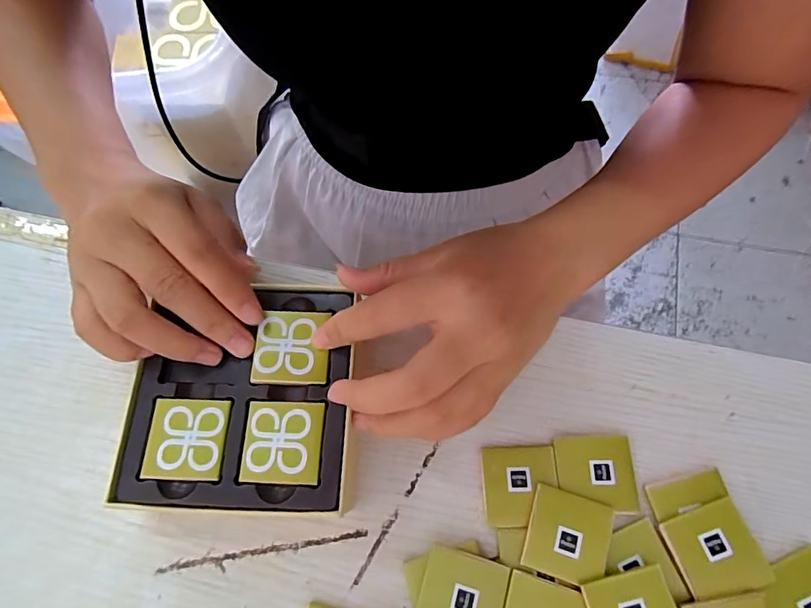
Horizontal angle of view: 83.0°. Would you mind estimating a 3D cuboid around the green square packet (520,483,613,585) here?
[{"bbox_3d":[0.074,0.106,0.210,0.035,0.005,0.036,15,71,9],"label":"green square packet"}]

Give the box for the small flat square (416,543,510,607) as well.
[{"bbox_3d":[0.025,0.131,0.203,0.036,0.004,0.036,14,71,8],"label":"small flat square"}]

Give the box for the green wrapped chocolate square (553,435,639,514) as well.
[{"bbox_3d":[0.092,0.081,0.221,0.036,0.004,0.034,0,67,3],"label":"green wrapped chocolate square"}]

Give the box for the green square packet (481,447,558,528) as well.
[{"bbox_3d":[0.055,0.088,0.221,0.035,0.004,0.036,-2,70,3],"label":"green square packet"}]

